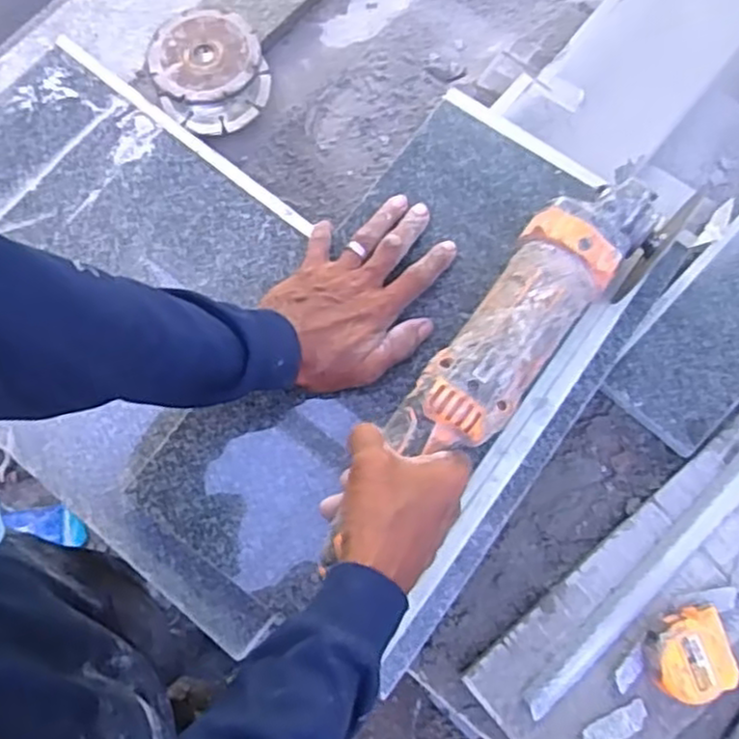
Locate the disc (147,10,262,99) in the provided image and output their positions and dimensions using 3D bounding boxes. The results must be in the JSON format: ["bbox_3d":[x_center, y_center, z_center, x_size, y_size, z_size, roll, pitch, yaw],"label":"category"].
[{"bbox_3d":[-0.159,-0.305,0.694,0.102,0.006,0.098,0,73,1],"label":"disc"}]

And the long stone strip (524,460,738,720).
[{"bbox_3d":[0.214,0.156,0.542,0.266,0.010,0.022,-42,77,-11],"label":"long stone strip"}]

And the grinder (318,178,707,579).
[{"bbox_3d":[0.113,-0.035,0.531,0.257,0.083,0.080,-44,77,-12],"label":"grinder"}]

